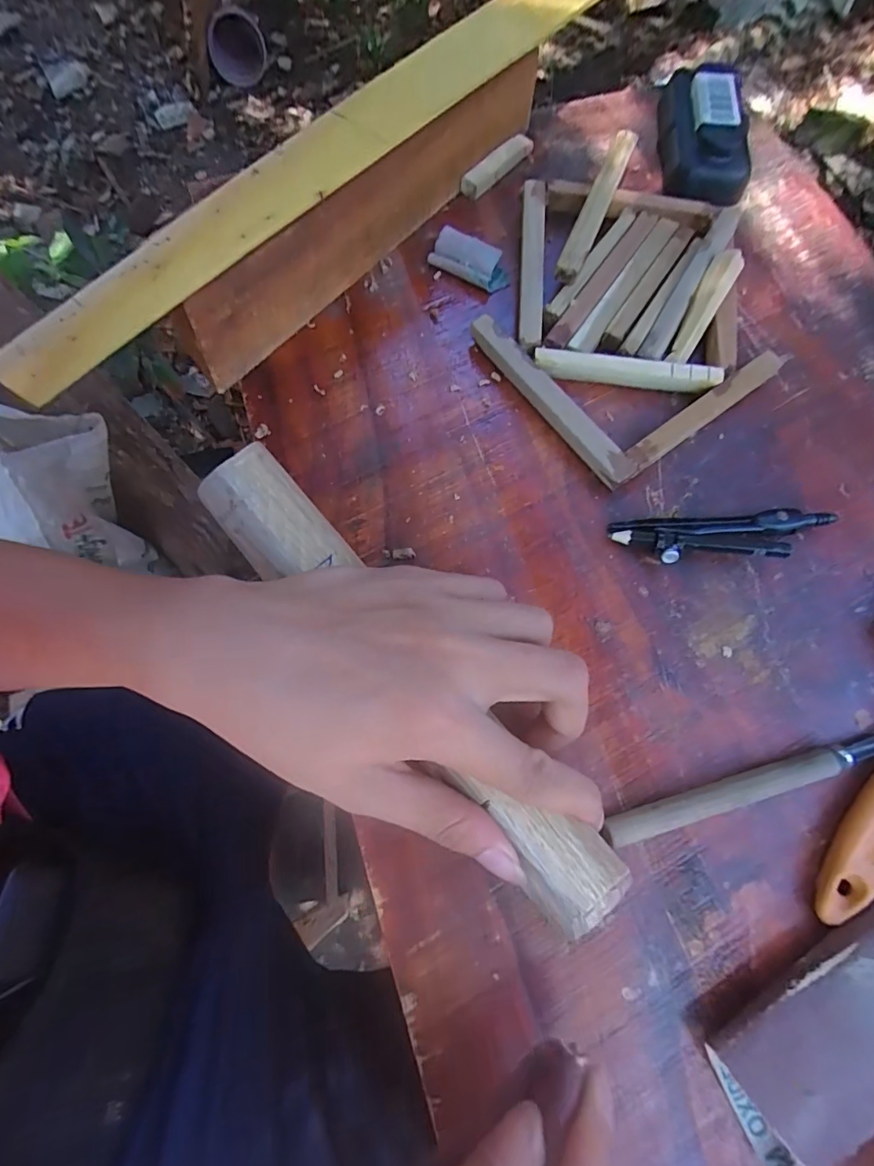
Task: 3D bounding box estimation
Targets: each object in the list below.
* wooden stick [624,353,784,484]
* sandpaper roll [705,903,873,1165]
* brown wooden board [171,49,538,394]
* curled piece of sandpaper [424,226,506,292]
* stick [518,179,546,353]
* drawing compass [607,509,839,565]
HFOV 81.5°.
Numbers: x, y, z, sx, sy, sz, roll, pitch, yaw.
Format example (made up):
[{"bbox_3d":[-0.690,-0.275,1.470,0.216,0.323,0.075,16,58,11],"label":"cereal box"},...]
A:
[{"bbox_3d":[0.141,-0.090,0.273,0.122,0.013,0.013,-36,74,-14],"label":"wooden stick"},{"bbox_3d":[0.152,0.158,0.179,0.107,0.017,0.051,-27,72,-11],"label":"sandpaper roll"},{"bbox_3d":[-0.030,-0.217,0.293,0.014,0.057,0.282,38,73,13],"label":"brown wooden board"},{"bbox_3d":[0.021,-0.196,0.309,0.049,0.011,0.026,34,72,11],"label":"curled piece of sandpaper"},{"bbox_3d":[0.057,-0.189,0.303,0.013,0.017,0.132,5,69,1],"label":"stick"},{"bbox_3d":[0.142,-0.022,0.249,0.108,0.012,0.025,-3,69,-2],"label":"drawing compass"}]

